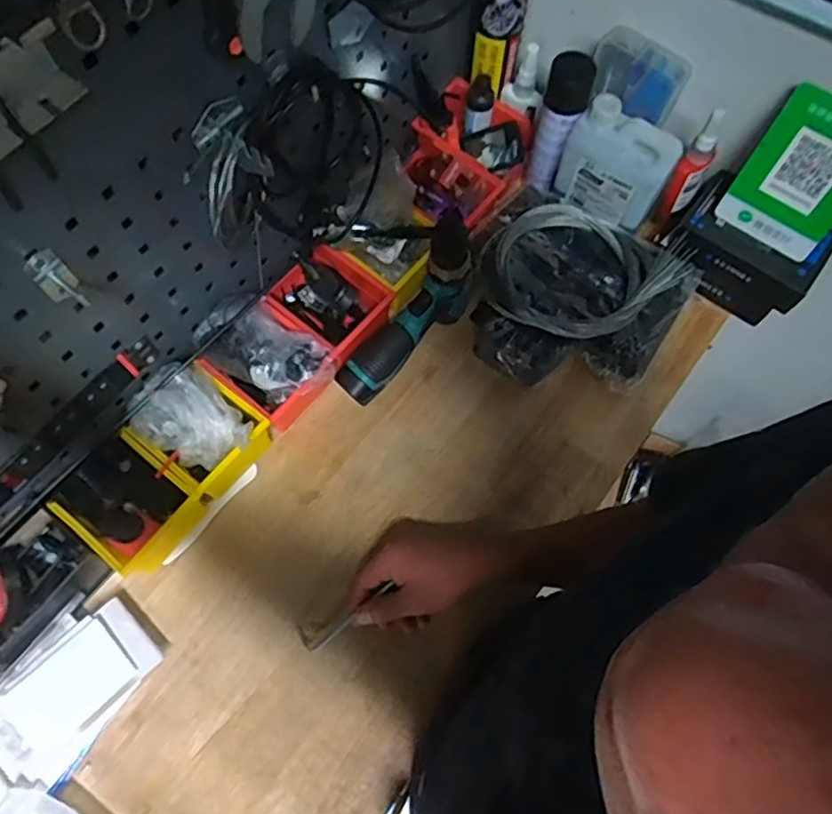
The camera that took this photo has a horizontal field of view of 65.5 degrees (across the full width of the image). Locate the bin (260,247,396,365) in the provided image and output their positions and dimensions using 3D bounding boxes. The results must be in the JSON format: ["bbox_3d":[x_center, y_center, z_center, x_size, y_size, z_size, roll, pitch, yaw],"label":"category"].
[{"bbox_3d":[-0.105,-0.121,0.783,0.145,0.071,0.111,36,73,12],"label":"bin"}]

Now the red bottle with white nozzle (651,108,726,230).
[{"bbox_3d":[0.317,-0.270,0.752,0.030,0.168,0.026,30,72,10],"label":"red bottle with white nozzle"}]

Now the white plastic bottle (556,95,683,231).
[{"bbox_3d":[0.230,-0.275,0.753,0.122,0.131,0.052,30,72,10],"label":"white plastic bottle"}]

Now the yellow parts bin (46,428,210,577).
[{"bbox_3d":[-0.305,0.100,0.693,0.133,0.068,0.114,36,73,12],"label":"yellow parts bin"}]

